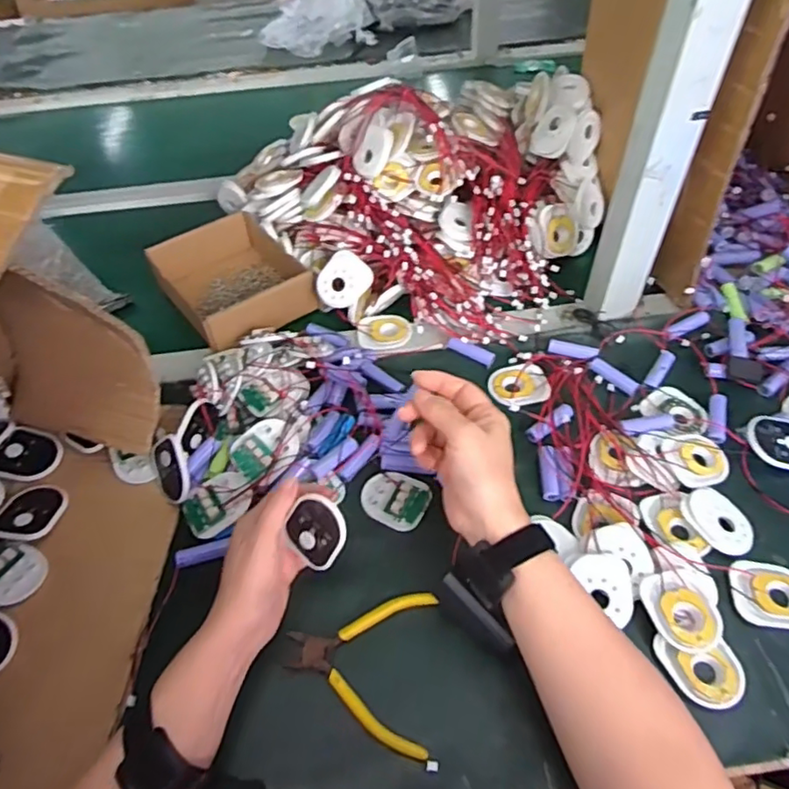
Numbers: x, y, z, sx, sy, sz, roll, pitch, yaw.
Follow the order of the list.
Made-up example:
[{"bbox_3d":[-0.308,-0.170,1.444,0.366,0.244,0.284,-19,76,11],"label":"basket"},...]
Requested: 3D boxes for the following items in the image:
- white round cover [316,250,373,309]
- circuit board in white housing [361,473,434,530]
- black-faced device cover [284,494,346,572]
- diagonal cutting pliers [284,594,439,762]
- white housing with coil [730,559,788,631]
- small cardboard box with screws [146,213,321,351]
[{"bbox_3d":[-0.055,-0.125,0.648,0.049,0.009,0.059,41,99,-6],"label":"white round cover"},{"bbox_3d":[0.001,0.090,0.521,0.059,0.009,0.049,21,55,18],"label":"circuit board in white housing"},{"bbox_3d":[-0.057,0.100,0.441,0.046,0.055,0.006,47,32,17],"label":"black-faced device cover"},{"bbox_3d":[-0.025,0.195,0.433,0.105,0.009,0.107,5,52,6],"label":"diagonal cutting pliers"},{"bbox_3d":[0.292,0.153,0.456,0.059,0.006,0.052,9,52,10],"label":"white housing with coil"},{"bbox_3d":[-0.187,-0.139,0.705,0.147,0.061,0.199,-33,57,-21],"label":"small cardboard box with screws"}]

